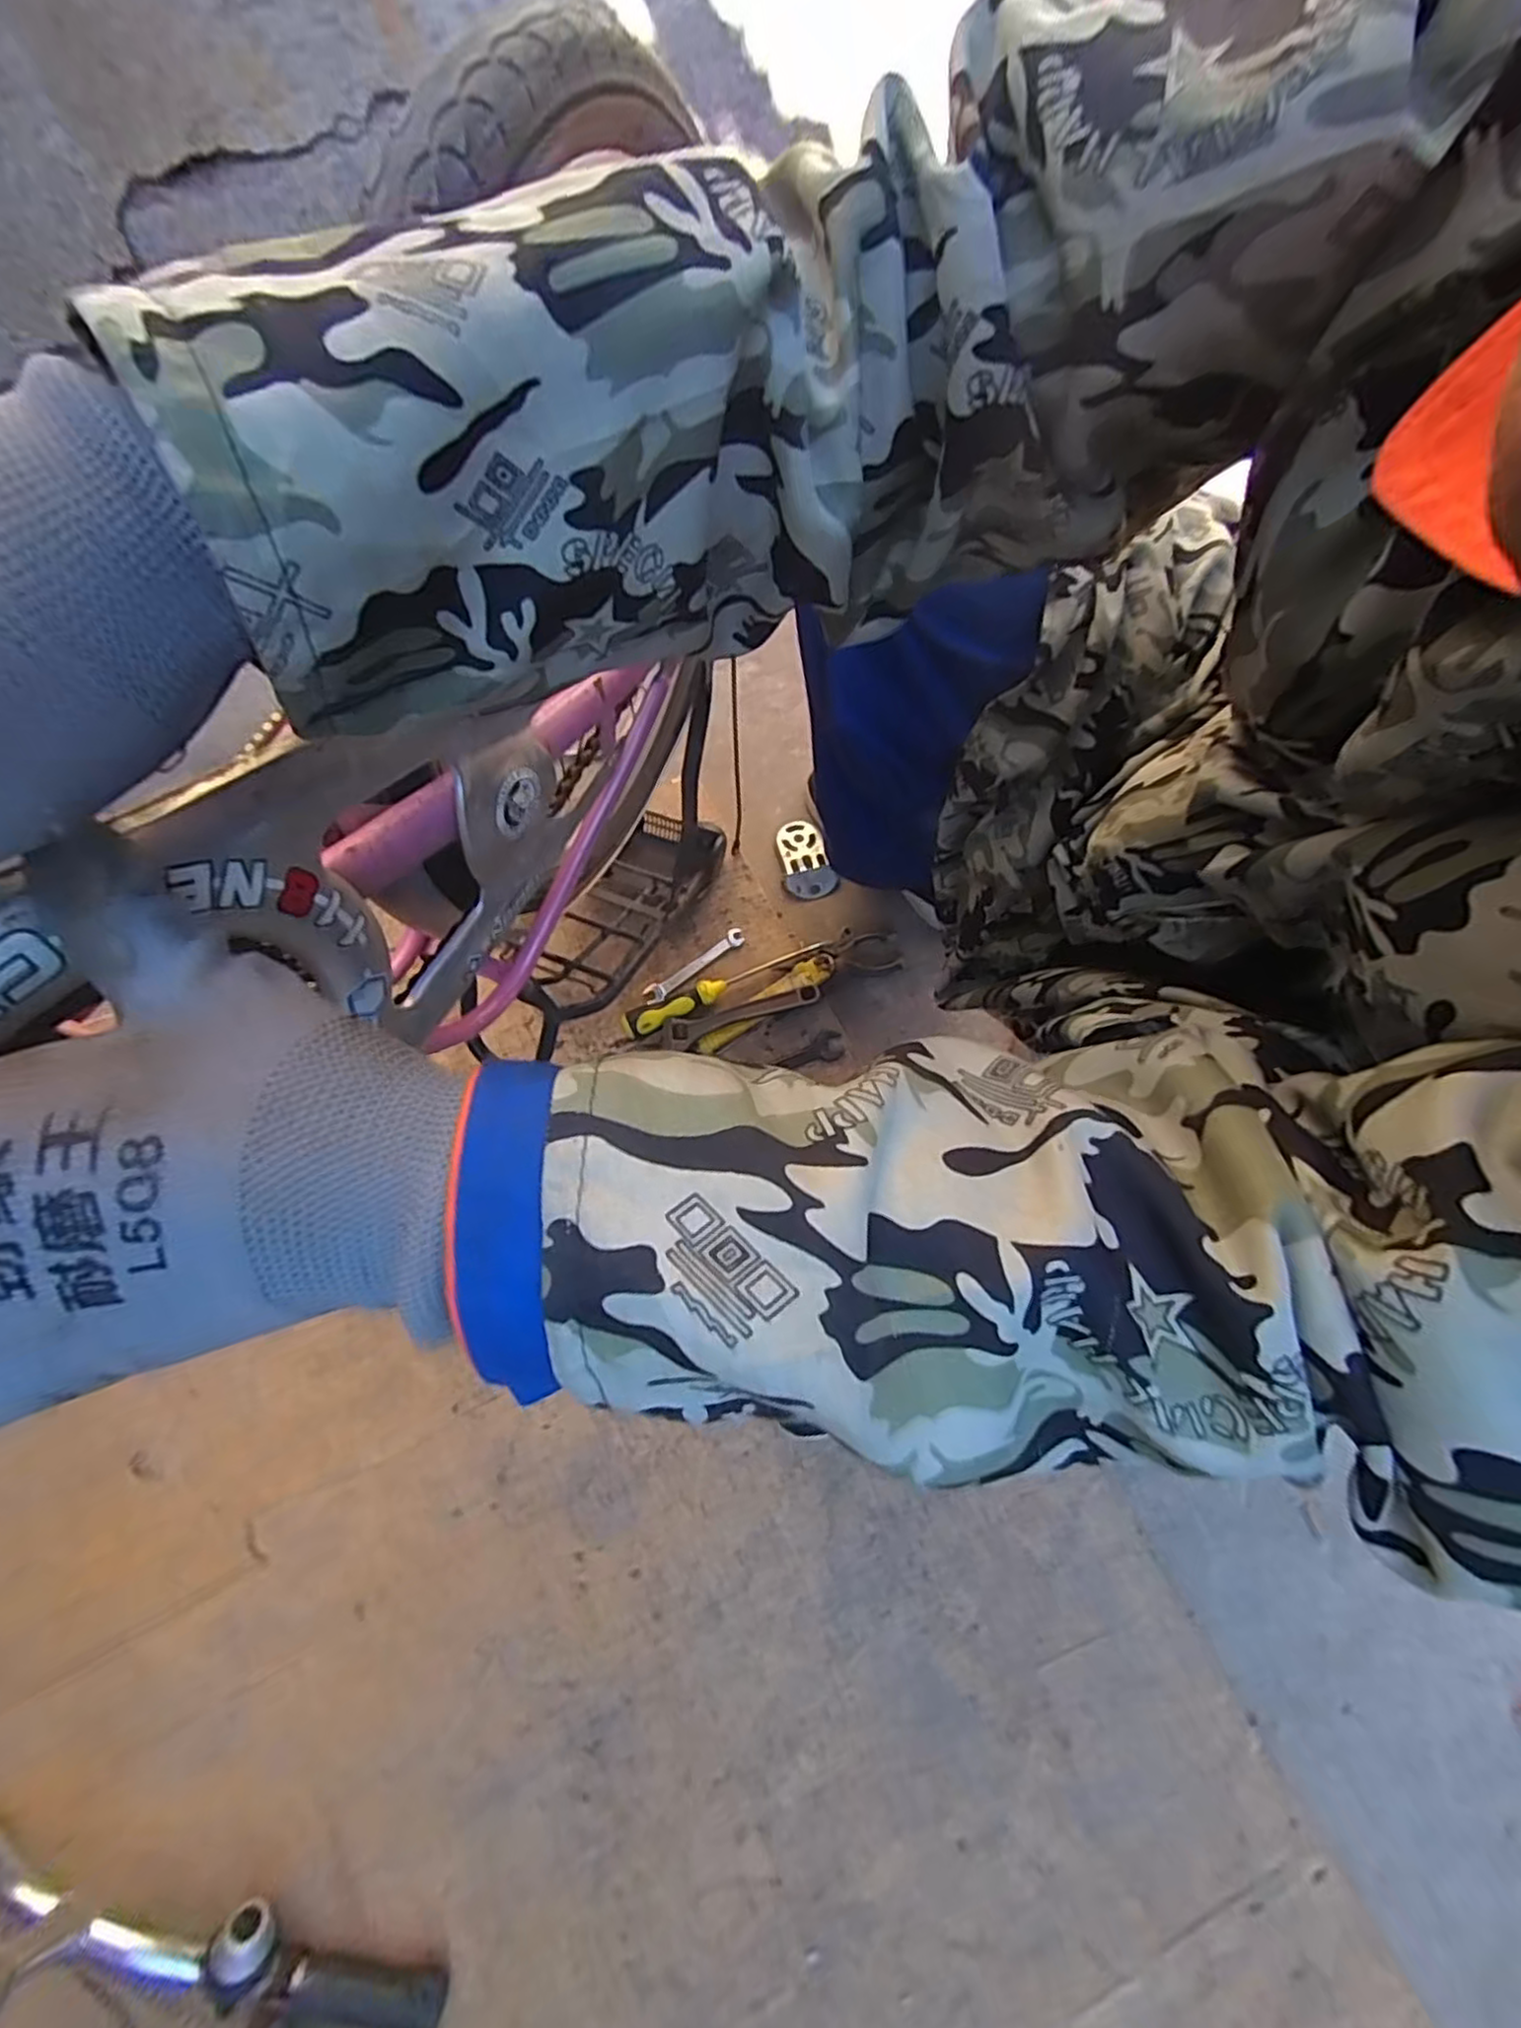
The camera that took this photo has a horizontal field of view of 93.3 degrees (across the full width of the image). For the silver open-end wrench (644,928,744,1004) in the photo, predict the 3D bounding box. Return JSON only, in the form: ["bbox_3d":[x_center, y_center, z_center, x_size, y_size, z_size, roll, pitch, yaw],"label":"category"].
[{"bbox_3d":[-0.075,-0.055,0.815,0.132,0.004,0.022,-34,77,-19],"label":"silver open-end wrench"}]

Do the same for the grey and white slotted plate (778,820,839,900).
[{"bbox_3d":[0.053,-0.192,0.878,0.057,0.023,0.104,-11,71,-12],"label":"grey and white slotted plate"}]

